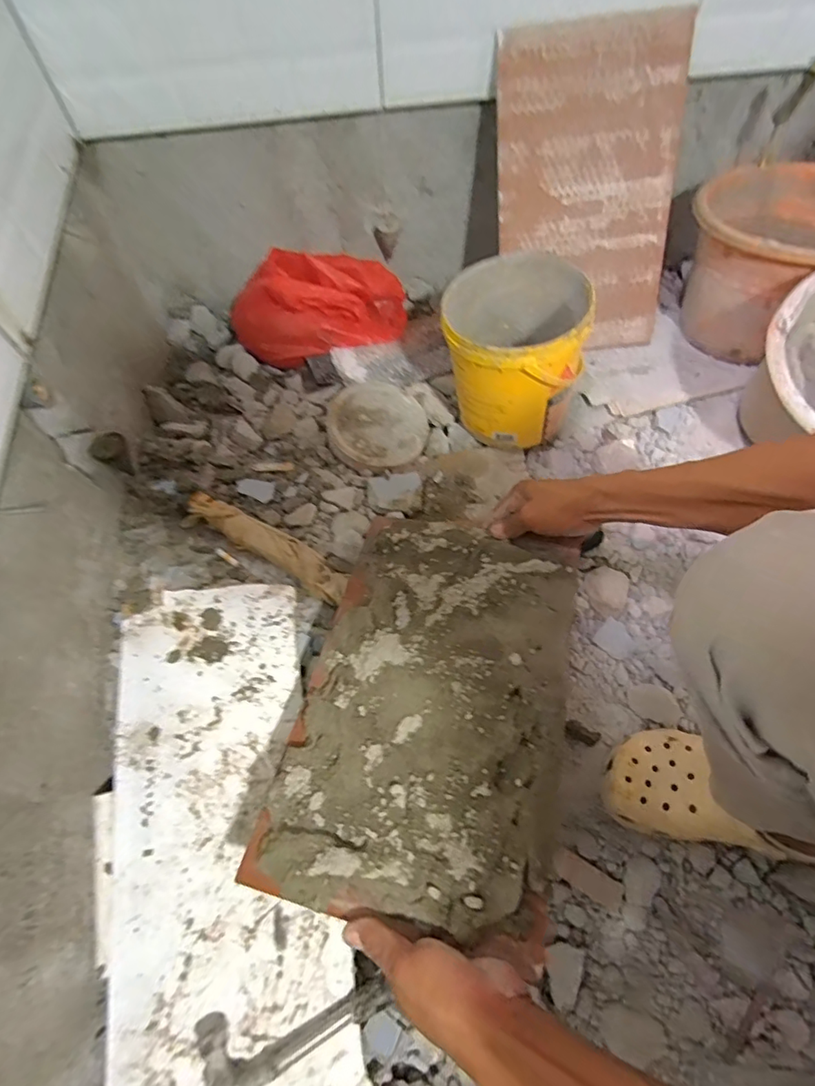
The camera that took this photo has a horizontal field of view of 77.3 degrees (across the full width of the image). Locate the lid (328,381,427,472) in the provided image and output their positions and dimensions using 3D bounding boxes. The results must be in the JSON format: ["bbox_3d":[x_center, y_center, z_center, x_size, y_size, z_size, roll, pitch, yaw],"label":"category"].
[{"bbox_3d":[-0.045,-0.185,0.769,0.152,0.024,0.145,-2,62,3],"label":"lid"}]

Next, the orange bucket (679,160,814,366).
[{"bbox_3d":[0.552,-0.421,0.772,0.249,0.194,0.258,-2,62,3],"label":"orange bucket"}]

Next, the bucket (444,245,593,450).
[{"bbox_3d":[0.145,-0.254,0.712,0.178,0.185,0.176,-2,62,3],"label":"bucket"}]

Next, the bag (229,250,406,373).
[{"bbox_3d":[-0.143,-0.382,0.813,0.274,0.157,0.093,-16,62,-5],"label":"bag"}]

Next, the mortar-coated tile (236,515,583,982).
[{"bbox_3d":[0.024,0.136,0.499,0.242,0.022,0.387,8,55,16],"label":"mortar-coated tile"}]

